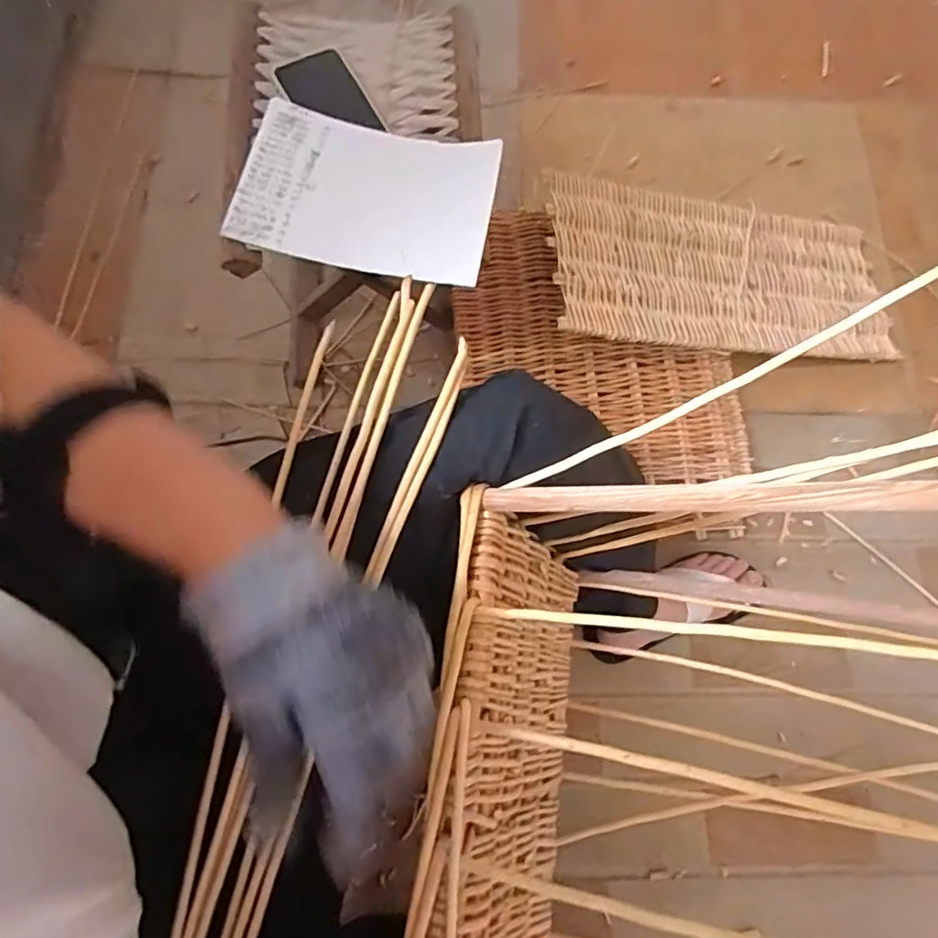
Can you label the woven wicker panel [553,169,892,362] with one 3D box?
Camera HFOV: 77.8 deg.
[{"bbox_3d":[0.362,-0.277,0.816,0.527,0.021,0.235,1,78,-16],"label":"woven wicker panel"}]

